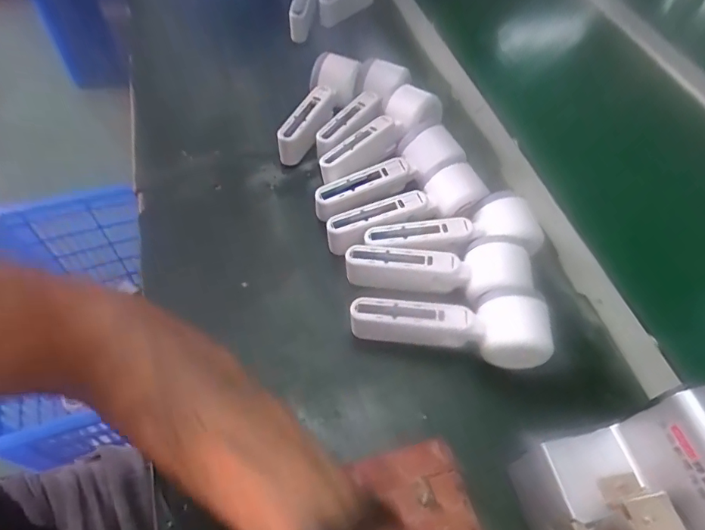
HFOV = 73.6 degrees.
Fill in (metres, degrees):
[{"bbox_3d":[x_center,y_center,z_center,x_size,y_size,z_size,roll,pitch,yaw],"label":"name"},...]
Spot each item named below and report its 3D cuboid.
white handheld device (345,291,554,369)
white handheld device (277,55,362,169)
[{"bbox_3d":[0.082,0.049,0.404,0.166,0.050,0.057,6,55,1],"label":"white handheld device"},{"bbox_3d":[-0.043,-0.180,0.529,0.061,0.047,0.152,25,75,14],"label":"white handheld device"}]

